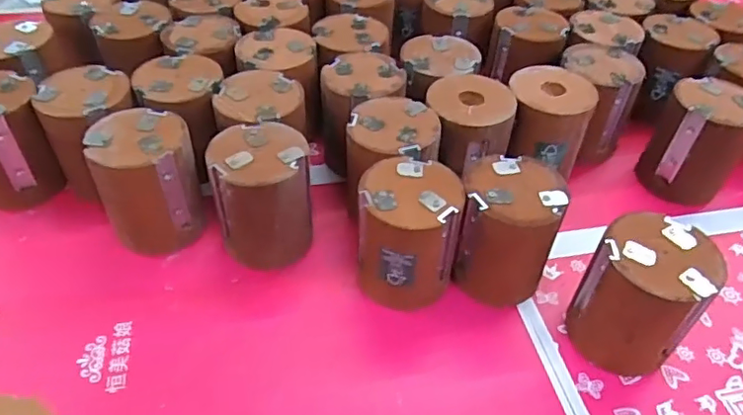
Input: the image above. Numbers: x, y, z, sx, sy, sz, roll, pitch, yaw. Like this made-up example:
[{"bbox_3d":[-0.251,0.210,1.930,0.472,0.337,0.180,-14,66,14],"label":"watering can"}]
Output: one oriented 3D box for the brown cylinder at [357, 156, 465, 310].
[{"bbox_3d":[0.028,0.027,0.458,0.081,0.110,0.082,2,46,-1],"label":"brown cylinder"}]

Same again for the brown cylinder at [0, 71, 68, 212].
[{"bbox_3d":[-0.332,-0.060,0.515,0.078,0.101,0.075,-21,51,-22],"label":"brown cylinder"}]

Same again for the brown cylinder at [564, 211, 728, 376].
[{"bbox_3d":[0.194,0.066,0.420,0.078,0.101,0.076,26,50,21],"label":"brown cylinder"}]

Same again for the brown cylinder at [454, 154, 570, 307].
[{"bbox_3d":[0.107,0.018,0.463,0.076,0.099,0.077,16,47,12],"label":"brown cylinder"}]

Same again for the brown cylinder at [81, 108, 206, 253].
[{"bbox_3d":[-0.189,-0.019,0.489,0.081,0.104,0.086,-11,48,-13],"label":"brown cylinder"}]

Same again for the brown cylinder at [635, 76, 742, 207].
[{"bbox_3d":[0.316,-0.065,0.555,0.077,0.101,0.074,23,49,18],"label":"brown cylinder"}]

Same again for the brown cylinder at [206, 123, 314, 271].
[{"bbox_3d":[-0.091,-0.006,0.484,0.080,0.104,0.082,-2,46,-6],"label":"brown cylinder"}]

